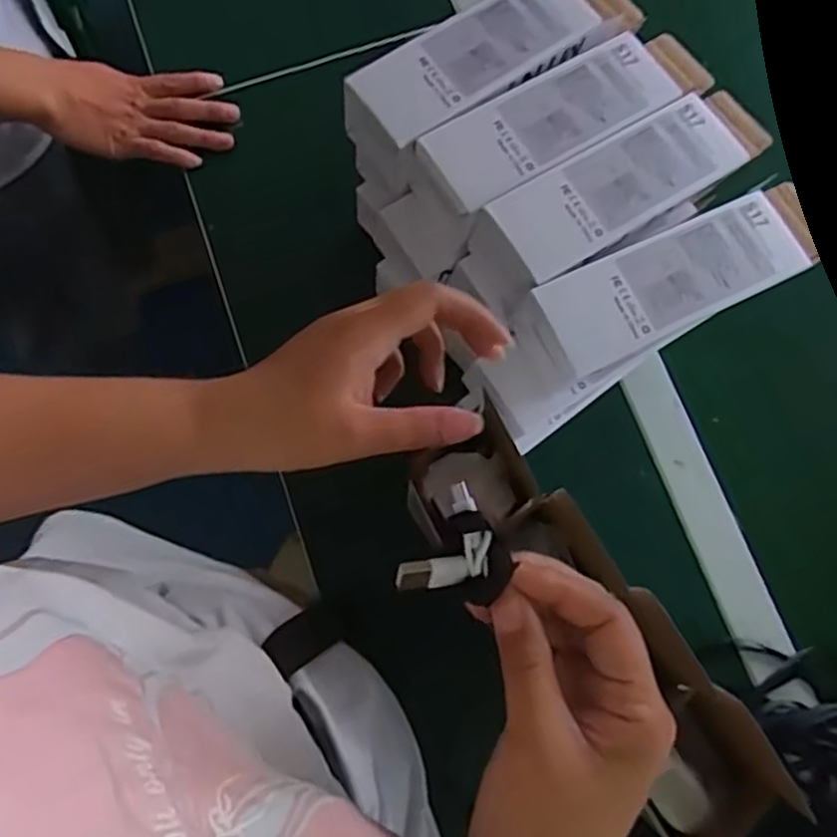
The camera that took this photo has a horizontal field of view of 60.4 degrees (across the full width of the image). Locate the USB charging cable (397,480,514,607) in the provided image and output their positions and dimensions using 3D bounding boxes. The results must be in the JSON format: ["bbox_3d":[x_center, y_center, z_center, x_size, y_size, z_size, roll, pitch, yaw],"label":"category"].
[{"bbox_3d":[0.017,0.053,0.273,0.035,0.019,0.042,34,79,8],"label":"USB charging cable"}]

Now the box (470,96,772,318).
[{"bbox_3d":[0.131,-0.145,0.482,0.195,0.051,0.068,-32,78,-7],"label":"box"}]

